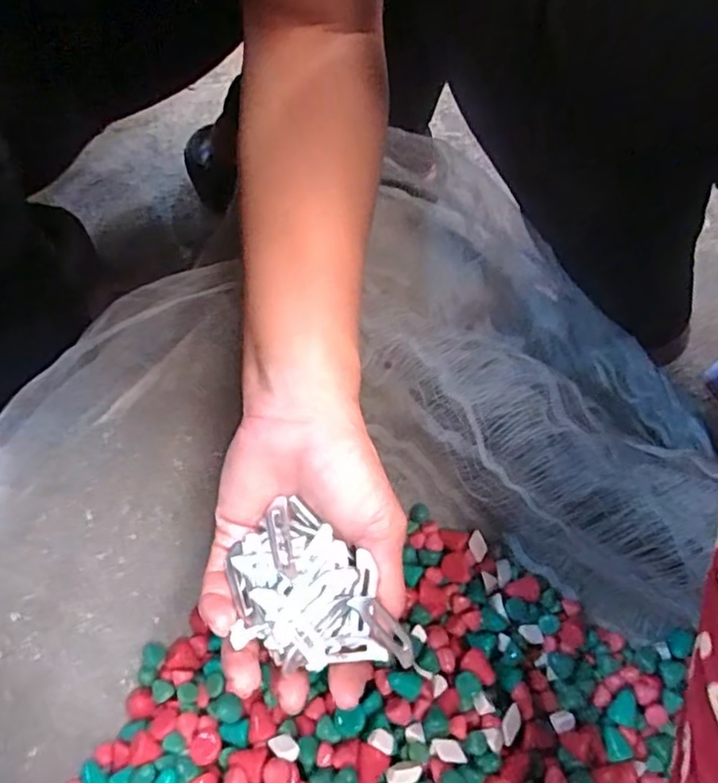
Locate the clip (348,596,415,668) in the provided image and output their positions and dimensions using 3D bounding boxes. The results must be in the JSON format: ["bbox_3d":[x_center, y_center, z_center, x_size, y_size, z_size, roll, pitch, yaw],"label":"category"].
[{"bbox_3d":[0.011,0.099,0.256,0.010,0.006,0.038,-42,96,-18],"label":"clip"}]

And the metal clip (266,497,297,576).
[{"bbox_3d":[-0.034,0.064,0.264,0.010,0.007,0.034,-9,54,-7],"label":"metal clip"}]

